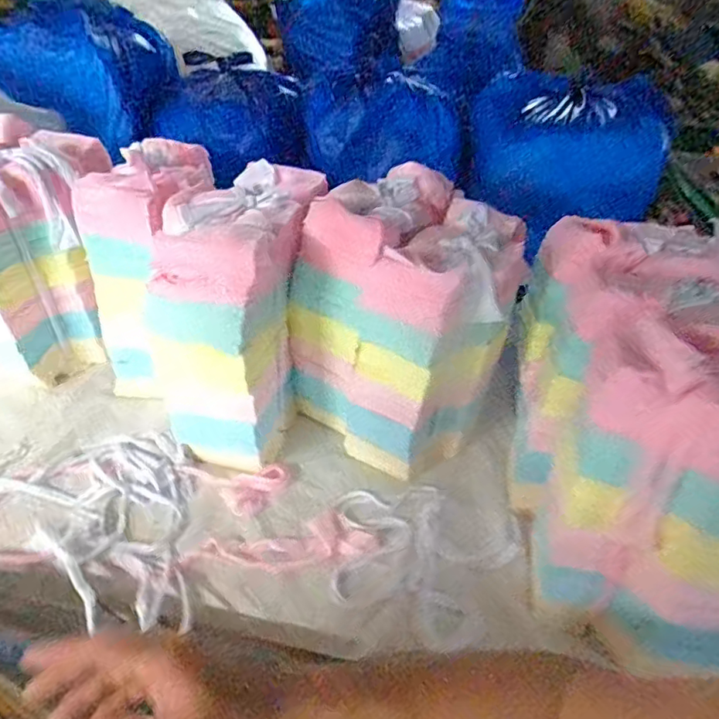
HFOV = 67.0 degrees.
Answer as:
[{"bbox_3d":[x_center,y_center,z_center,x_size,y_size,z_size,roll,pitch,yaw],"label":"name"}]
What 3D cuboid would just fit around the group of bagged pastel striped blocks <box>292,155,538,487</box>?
[{"bbox_3d":[0.074,-0.062,0.783,0.252,0.306,0.260,23,40,24],"label":"group of bagged pastel striped blocks"}]

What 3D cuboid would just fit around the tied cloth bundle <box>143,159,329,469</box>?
[{"bbox_3d":[-0.170,-0.070,0.771,0.162,0.312,0.282,10,36,7],"label":"tied cloth bundle"}]

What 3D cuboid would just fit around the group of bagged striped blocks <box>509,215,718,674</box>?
[{"bbox_3d":[0.359,0.066,0.609,0.290,0.282,0.406,8,36,4],"label":"group of bagged striped blocks"}]

